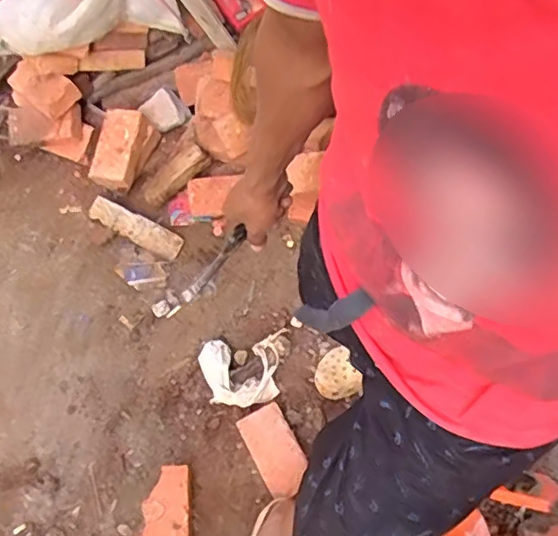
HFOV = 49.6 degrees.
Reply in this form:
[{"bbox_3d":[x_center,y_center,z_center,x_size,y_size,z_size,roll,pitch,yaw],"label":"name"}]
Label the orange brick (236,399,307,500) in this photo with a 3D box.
[{"bbox_3d":[-0.011,0.392,1.289,0.105,0.047,0.183,-21,64,-23],"label":"orange brick"}]

